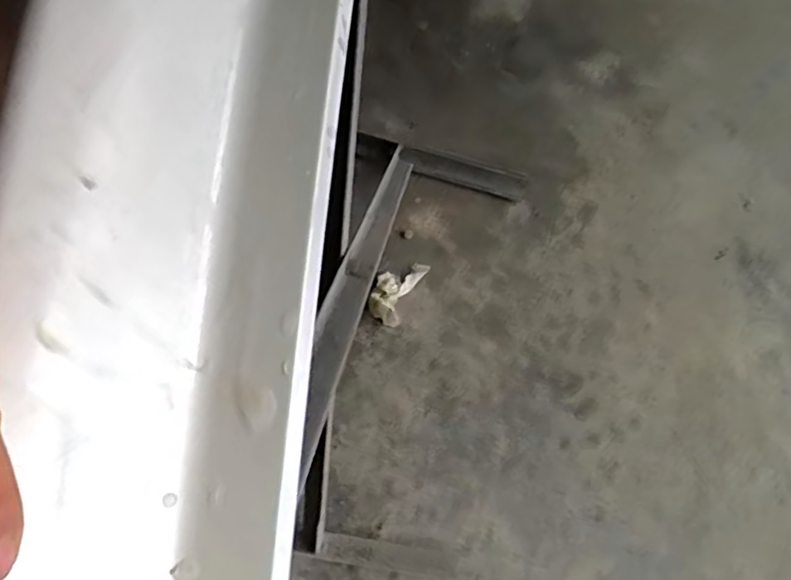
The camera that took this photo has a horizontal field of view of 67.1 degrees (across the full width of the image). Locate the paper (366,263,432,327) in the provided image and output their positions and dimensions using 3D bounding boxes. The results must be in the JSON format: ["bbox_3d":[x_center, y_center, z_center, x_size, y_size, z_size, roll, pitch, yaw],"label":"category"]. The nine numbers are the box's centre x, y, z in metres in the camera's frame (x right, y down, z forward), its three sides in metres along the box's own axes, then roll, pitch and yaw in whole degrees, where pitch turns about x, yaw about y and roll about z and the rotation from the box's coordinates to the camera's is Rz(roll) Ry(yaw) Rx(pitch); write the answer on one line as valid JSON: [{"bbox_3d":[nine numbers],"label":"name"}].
[{"bbox_3d":[0.009,-0.009,1.359,0.093,0.049,0.168,38,66,11],"label":"paper"}]

